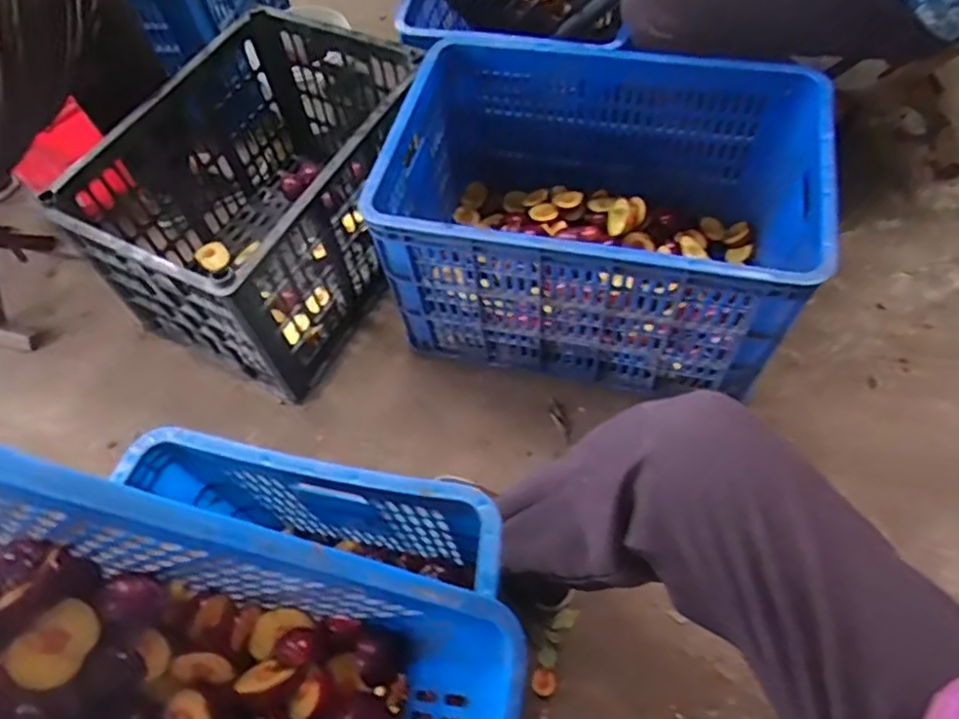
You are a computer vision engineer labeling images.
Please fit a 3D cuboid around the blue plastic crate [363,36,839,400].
[{"bbox_3d":[0.170,-0.216,0.912,0.531,0.292,0.386,12,62,10],"label":"blue plastic crate"}]

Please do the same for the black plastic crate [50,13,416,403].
[{"bbox_3d":[-0.327,-0.261,1.003,0.355,0.283,0.484,24,65,16],"label":"black plastic crate"}]

